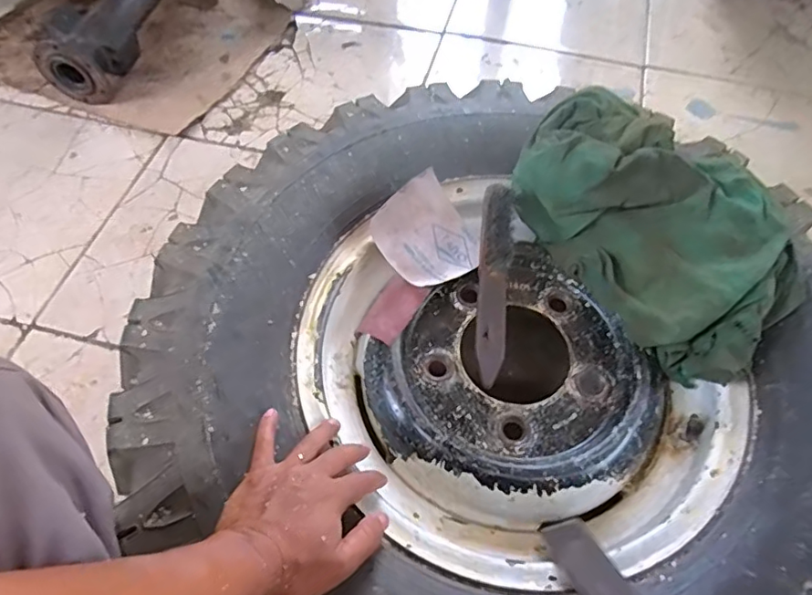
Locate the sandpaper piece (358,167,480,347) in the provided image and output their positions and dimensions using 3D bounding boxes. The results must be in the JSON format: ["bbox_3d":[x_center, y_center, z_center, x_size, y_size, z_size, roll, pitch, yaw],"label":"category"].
[{"bbox_3d":[0.004,-0.044,0.593,0.098,0.075,0.165,40,65,22],"label":"sandpaper piece"}]

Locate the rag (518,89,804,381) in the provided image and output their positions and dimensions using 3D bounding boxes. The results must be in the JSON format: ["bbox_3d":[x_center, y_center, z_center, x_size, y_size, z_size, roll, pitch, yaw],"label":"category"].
[{"bbox_3d":[0.263,-0.082,0.589,0.197,0.097,0.318,-32,63,-20],"label":"rag"}]

